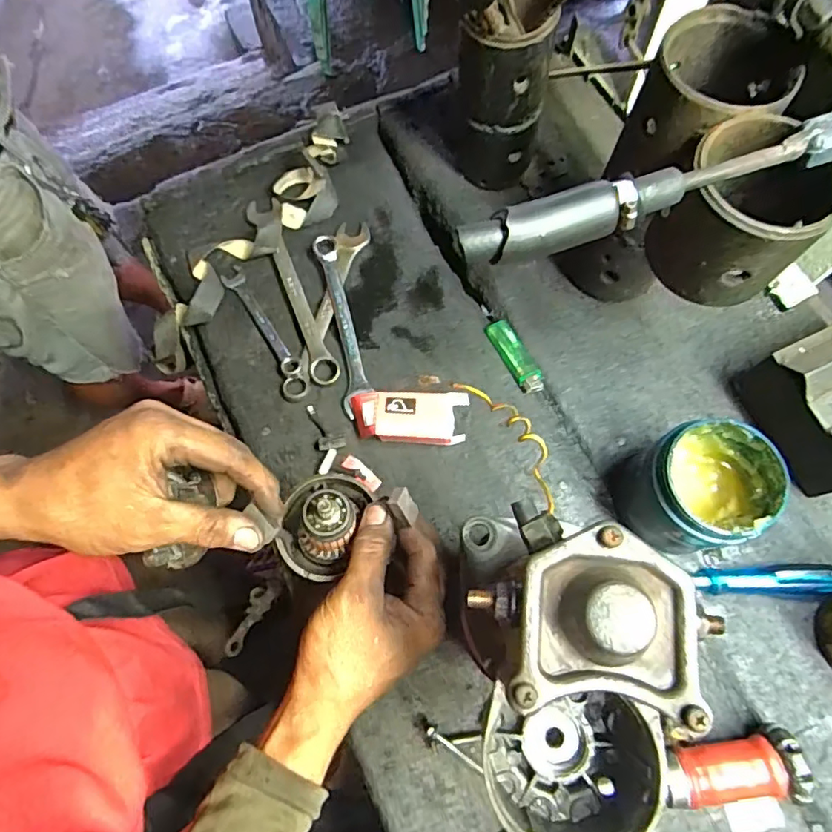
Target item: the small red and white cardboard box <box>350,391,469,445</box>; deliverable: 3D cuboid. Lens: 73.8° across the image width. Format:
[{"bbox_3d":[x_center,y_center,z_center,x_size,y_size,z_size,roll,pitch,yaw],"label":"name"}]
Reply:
[{"bbox_3d":[-0.005,0.004,0.503,0.107,0.045,0.049,0,71,1],"label":"small red and white cardboard box"}]

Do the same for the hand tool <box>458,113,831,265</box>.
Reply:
[{"bbox_3d":[0.155,-0.129,0.308,0.266,0.030,0.027,-15,72,-5],"label":"hand tool"}]

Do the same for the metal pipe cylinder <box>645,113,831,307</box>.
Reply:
[{"bbox_3d":[0.205,-0.130,0.348,0.083,0.075,0.089,0,71,0],"label":"metal pipe cylinder"}]

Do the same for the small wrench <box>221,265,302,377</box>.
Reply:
[{"bbox_3d":[-0.157,-0.096,0.556,0.023,0.015,0.146,-31,74,-10],"label":"small wrench"}]

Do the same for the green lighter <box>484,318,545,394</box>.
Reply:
[{"bbox_3d":[0.095,-0.058,0.531,0.026,0.009,0.080,-25,73,-8],"label":"green lighter"}]

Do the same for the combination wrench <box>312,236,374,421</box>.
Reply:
[{"bbox_3d":[-0.074,-0.093,0.551,0.027,0.017,0.192,-12,72,-4],"label":"combination wrench"}]

